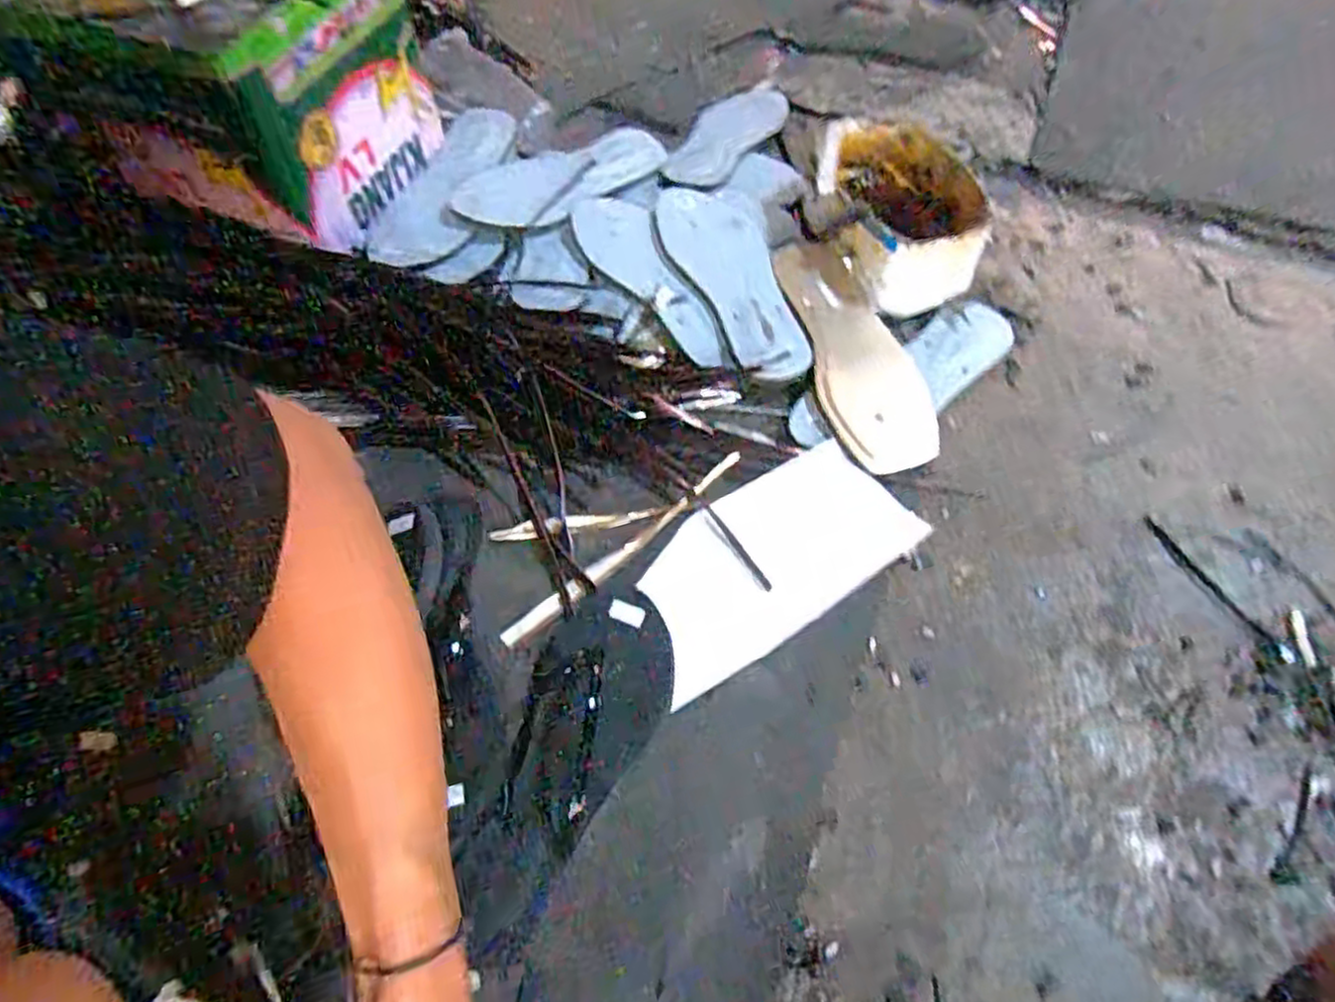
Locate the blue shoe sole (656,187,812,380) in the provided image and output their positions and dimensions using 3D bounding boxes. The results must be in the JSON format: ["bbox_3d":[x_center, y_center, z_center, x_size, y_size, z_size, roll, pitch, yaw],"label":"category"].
[{"bbox_3d":[0.058,-0.216,0.719,0.105,0.015,0.244,-9,57,-3],"label":"blue shoe sole"}]

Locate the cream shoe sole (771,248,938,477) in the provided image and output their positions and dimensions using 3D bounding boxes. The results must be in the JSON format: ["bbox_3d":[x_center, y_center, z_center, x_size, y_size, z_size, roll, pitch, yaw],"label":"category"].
[{"bbox_3d":[0.173,-0.148,0.694,0.089,0.022,0.264,-11,57,-4],"label":"cream shoe sole"}]

